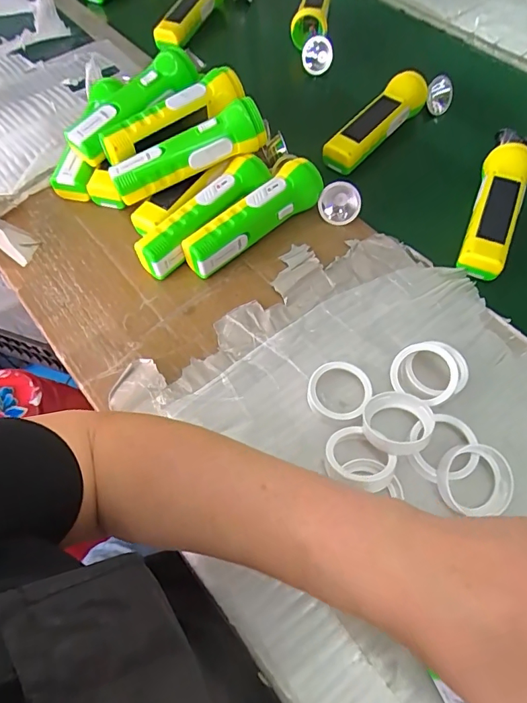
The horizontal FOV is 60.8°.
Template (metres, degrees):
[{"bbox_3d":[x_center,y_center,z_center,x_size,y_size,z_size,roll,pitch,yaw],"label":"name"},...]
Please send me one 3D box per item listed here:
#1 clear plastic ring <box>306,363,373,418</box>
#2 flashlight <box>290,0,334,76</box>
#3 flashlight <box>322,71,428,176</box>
[{"bbox_3d":[0.063,0.031,0.373,0.049,0.015,0.049,0,60,0],"label":"clear plastic ring"},{"bbox_3d":[0.064,-0.421,0.582,0.056,0.042,0.122,1,83,1],"label":"flashlight"},{"bbox_3d":[0.125,-0.255,0.501,0.137,0.041,0.036,-43,67,-3],"label":"flashlight"}]

